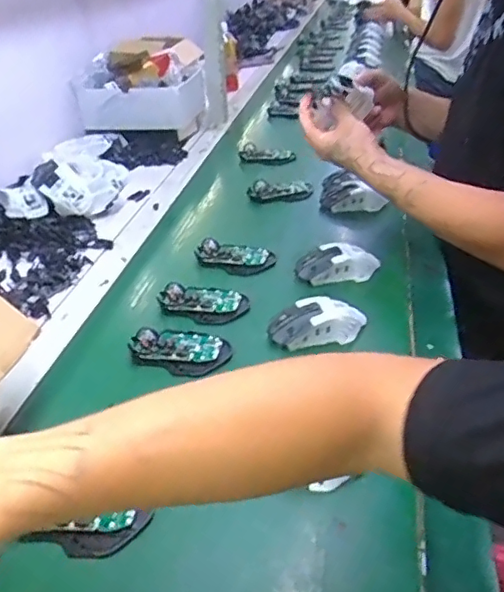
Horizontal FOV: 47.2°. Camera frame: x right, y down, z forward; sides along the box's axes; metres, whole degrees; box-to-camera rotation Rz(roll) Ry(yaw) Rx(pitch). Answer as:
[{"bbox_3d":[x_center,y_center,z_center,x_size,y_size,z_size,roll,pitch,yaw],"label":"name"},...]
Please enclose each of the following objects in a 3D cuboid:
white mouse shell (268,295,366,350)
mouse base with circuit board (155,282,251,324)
[{"bbox_3d":[0.076,0.031,0.672,0.113,0.042,0.057,-5,33,-4],"label":"white mouse shell"},{"bbox_3d":[-0.065,0.004,0.735,0.113,0.025,0.067,9,35,18],"label":"mouse base with circuit board"}]

